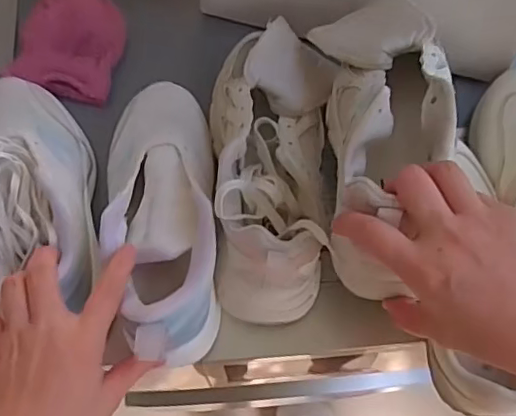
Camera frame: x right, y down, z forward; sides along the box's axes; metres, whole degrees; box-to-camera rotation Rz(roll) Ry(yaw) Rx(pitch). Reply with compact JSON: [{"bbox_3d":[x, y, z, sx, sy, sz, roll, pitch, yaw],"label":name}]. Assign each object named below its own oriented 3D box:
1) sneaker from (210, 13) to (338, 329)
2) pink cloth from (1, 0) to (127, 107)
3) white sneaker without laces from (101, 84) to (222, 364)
[{"bbox_3d":[0.013,-0.037,0.480,0.100,0.090,0.244,0,72,-1],"label":"sneaker"},{"bbox_3d":[-0.184,-0.170,0.569,0.091,0.026,0.122,14,73,4],"label":"pink cloth"},{"bbox_3d":[-0.078,0.007,0.471,0.087,0.083,0.235,-7,65,-3],"label":"white sneaker without laces"}]

